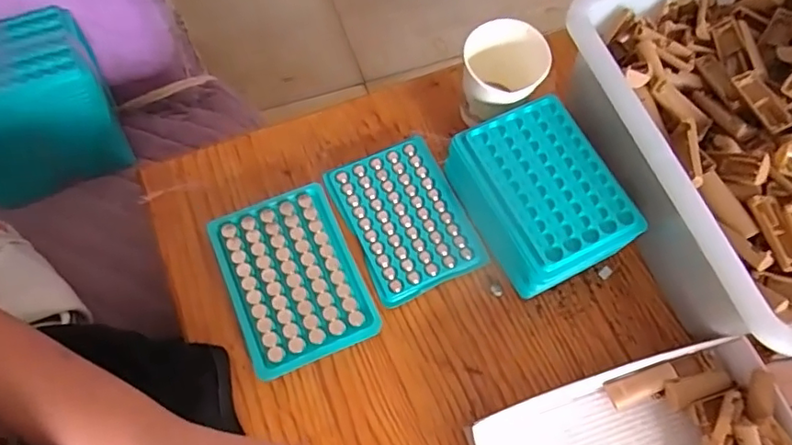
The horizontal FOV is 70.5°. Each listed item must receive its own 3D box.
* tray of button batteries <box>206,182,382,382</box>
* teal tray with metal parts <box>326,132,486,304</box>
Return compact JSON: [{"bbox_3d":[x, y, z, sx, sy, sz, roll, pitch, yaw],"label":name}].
[{"bbox_3d":[-0.079,0.042,0.431,0.096,0.013,0.130,-21,71,-11],"label":"tray of button batteries"},{"bbox_3d":[0.009,-0.005,0.462,0.095,0.010,0.125,-22,72,-11],"label":"teal tray with metal parts"}]

